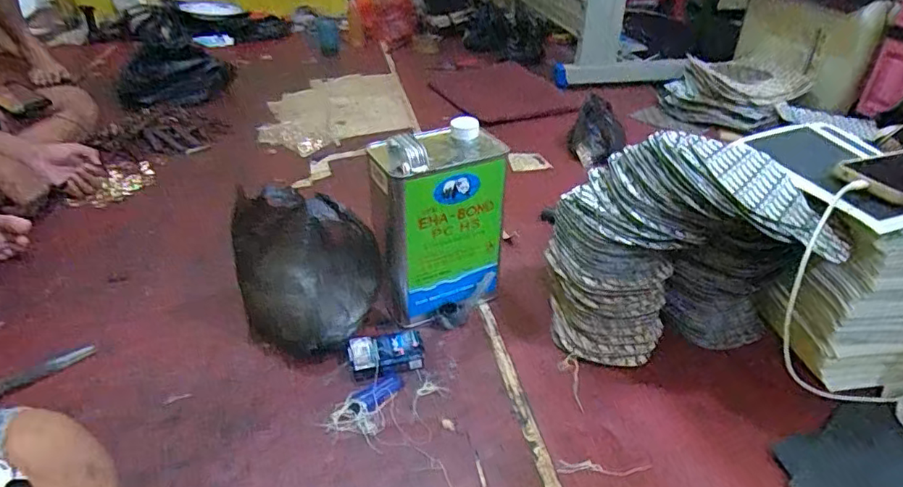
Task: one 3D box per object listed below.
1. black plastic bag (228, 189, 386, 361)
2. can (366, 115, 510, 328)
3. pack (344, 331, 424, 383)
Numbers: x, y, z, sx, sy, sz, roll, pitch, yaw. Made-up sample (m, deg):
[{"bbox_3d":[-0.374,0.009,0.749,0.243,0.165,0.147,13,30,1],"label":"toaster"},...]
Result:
[{"bbox_3d":[-0.191,0.041,0.736,0.183,0.205,0.094,2,34,4],"label":"black plastic bag"},{"bbox_3d":[-0.015,-0.024,0.773,0.159,0.253,0.099,-11,36,-15],"label":"can"},{"bbox_3d":[-0.084,0.143,0.723,0.092,0.021,0.061,-11,35,-15],"label":"pack"}]

